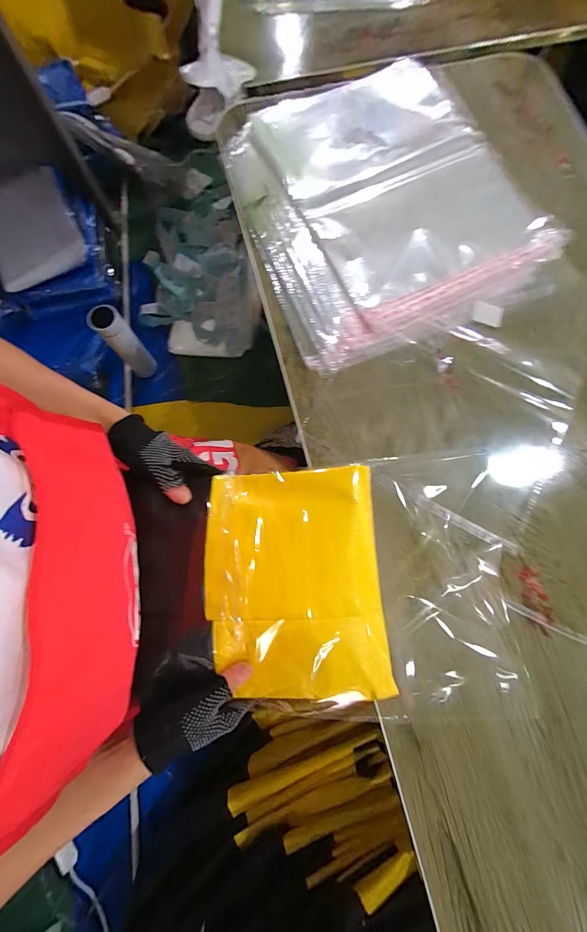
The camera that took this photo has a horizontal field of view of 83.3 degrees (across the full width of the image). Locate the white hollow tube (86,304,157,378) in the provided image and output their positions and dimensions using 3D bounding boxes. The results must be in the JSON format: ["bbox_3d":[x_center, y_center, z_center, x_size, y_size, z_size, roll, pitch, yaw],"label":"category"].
[{"bbox_3d":[-0.424,-0.308,0.837,0.068,0.224,0.056,-37,81,-7],"label":"white hollow tube"}]

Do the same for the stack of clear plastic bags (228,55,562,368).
[{"bbox_3d":[0.132,-0.412,0.502,0.399,0.017,0.487,-19,79,-4],"label":"stack of clear plastic bags"}]

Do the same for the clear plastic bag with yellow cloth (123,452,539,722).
[{"bbox_3d":[0.049,0.129,0.354,0.421,0.060,0.271,-2,78,-10],"label":"clear plastic bag with yellow cloth"}]

